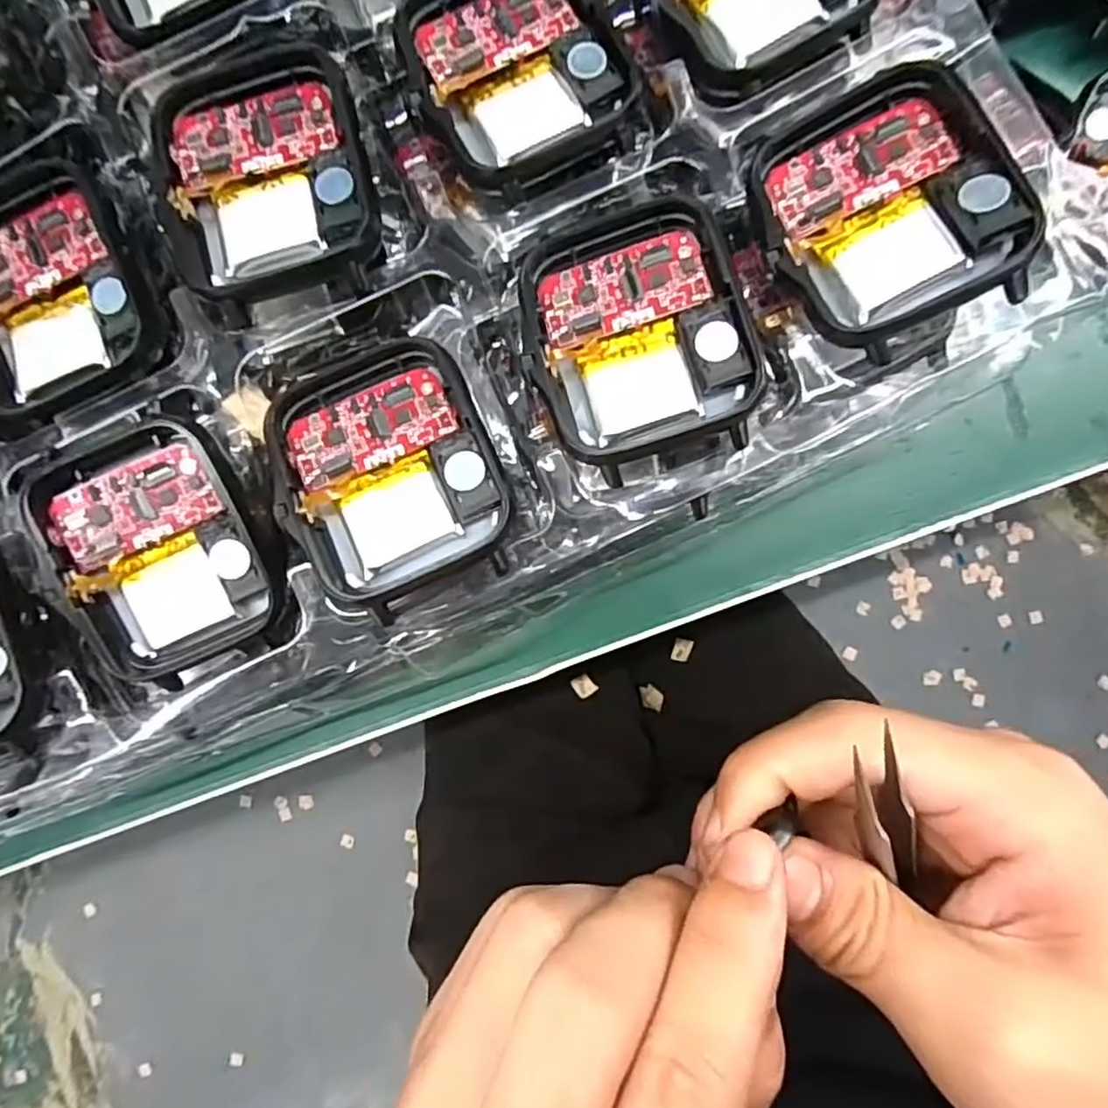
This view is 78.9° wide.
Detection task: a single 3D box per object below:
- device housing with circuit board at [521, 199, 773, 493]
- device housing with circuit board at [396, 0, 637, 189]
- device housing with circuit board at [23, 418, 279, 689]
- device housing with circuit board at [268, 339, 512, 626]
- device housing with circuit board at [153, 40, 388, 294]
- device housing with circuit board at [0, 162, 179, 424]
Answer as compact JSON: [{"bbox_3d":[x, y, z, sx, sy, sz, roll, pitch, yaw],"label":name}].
[{"bbox_3d":[0.014,-0.040,0.120,0.037,0.009,0.046,-15,88,0],"label":"device housing with circuit board"},{"bbox_3d":[-0.008,-0.093,0.127,0.037,0.006,0.044,-22,88,0],"label":"device housing with circuit board"},{"bbox_3d":[-0.073,-0.001,0.126,0.037,0.011,0.044,-17,88,0],"label":"device housing with circuit board"},{"bbox_3d":[-0.030,-0.015,0.121,0.037,0.006,0.045,-22,88,0],"label":"device housing with circuit board"},{"bbox_3d":[-0.053,-0.071,0.124,0.039,0.009,0.043,-11,88,0],"label":"device housing with circuit board"},{"bbox_3d":[-0.098,-0.051,0.131,0.042,0.006,0.045,-18,88,0],"label":"device housing with circuit board"}]

